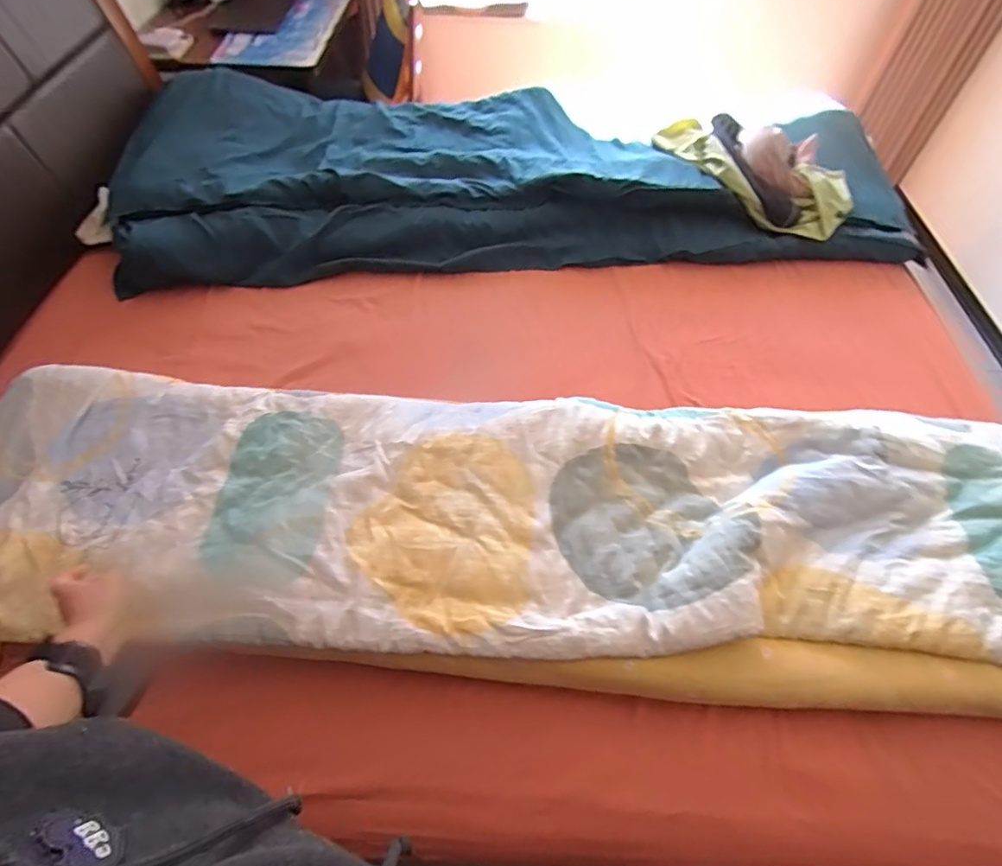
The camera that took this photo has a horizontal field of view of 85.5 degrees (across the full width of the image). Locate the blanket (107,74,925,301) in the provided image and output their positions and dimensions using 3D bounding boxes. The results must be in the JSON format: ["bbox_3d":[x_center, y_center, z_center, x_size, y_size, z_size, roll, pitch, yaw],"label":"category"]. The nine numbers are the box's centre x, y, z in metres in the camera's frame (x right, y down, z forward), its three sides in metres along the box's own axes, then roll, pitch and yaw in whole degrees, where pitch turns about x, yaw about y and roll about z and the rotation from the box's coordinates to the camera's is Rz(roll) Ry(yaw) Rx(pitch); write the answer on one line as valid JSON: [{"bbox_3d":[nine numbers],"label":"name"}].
[{"bbox_3d":[0.037,-0.667,1.344,1.831,0.116,0.710,0,56,-2],"label":"blanket"}]

